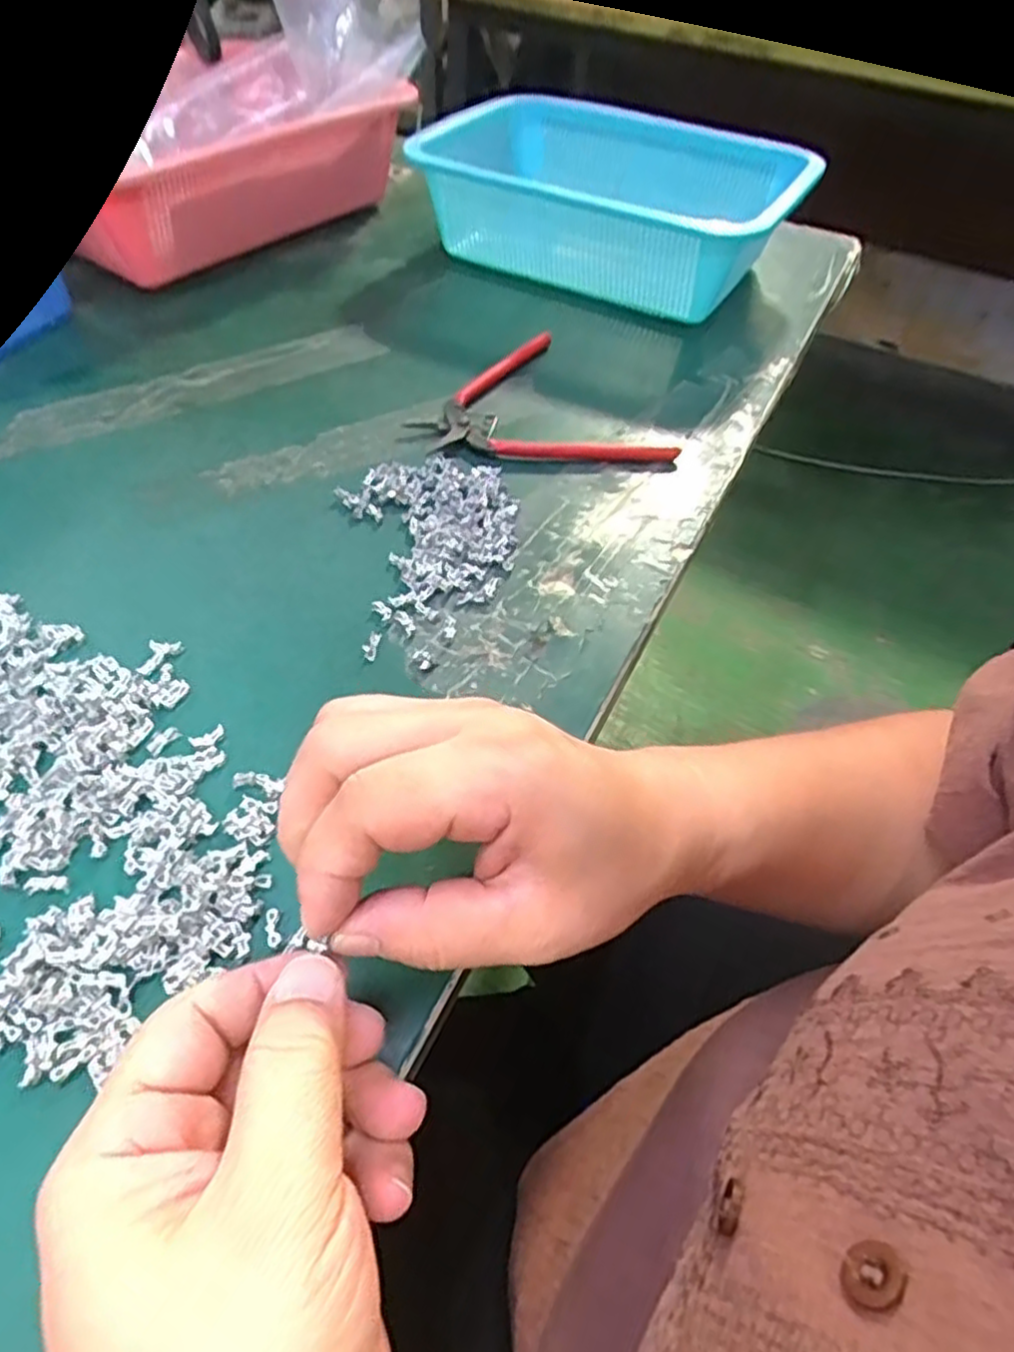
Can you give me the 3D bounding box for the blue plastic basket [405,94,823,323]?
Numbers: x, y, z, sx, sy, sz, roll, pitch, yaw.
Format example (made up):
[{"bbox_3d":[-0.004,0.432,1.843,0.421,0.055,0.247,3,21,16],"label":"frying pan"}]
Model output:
[{"bbox_3d":[0.085,-0.359,0.559,0.250,0.078,0.219,28,55,19],"label":"blue plastic basket"}]

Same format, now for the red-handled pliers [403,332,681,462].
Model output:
[{"bbox_3d":[0.019,-0.168,0.440,0.143,0.012,0.125,0,51,-2],"label":"red-handled pliers"}]

